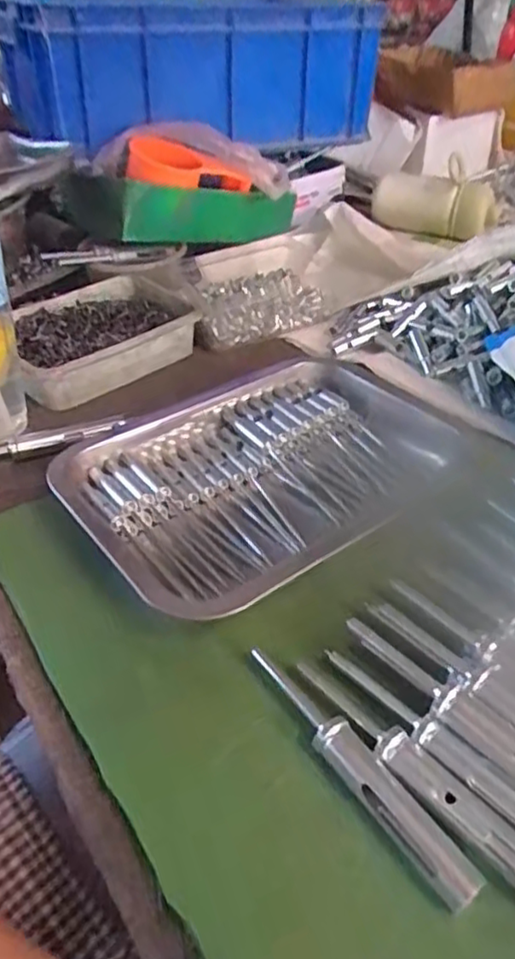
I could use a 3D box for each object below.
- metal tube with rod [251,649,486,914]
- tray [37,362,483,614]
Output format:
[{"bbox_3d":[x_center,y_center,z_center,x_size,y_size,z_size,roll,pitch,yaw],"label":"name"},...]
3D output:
[{"bbox_3d":[0.043,0.129,0.305,0.019,0.015,0.139,-26,47,-26],"label":"metal tube with rod"},{"bbox_3d":[0.007,-0.009,0.457,0.245,0.034,0.188,-28,48,-28],"label":"tray"}]

